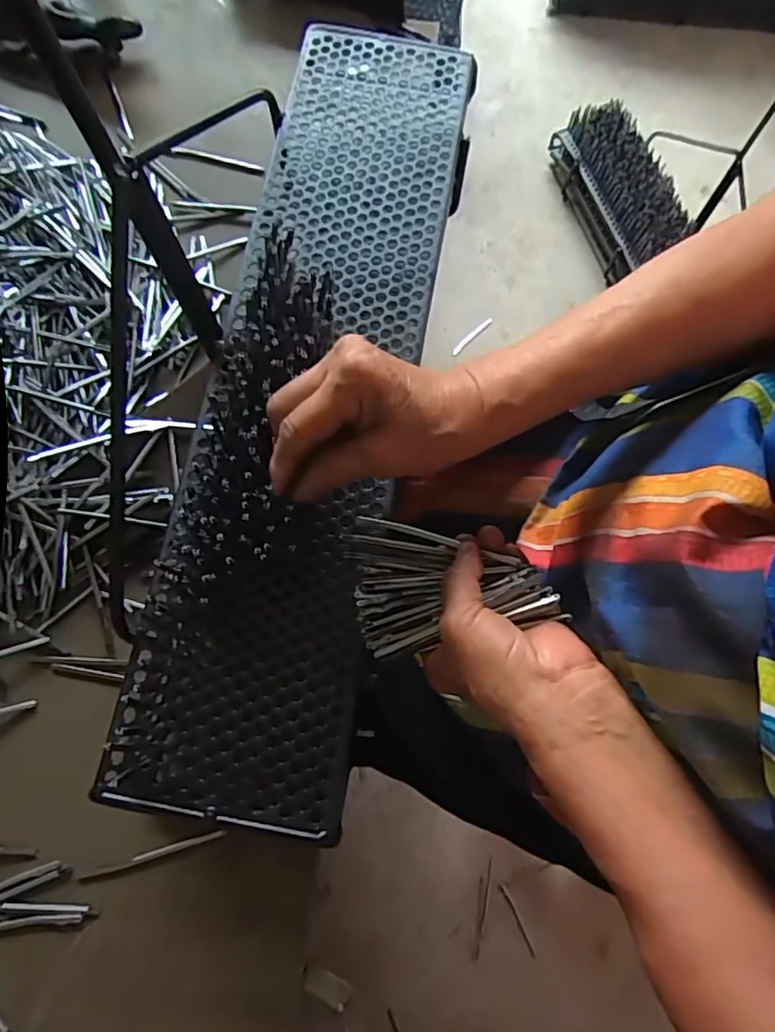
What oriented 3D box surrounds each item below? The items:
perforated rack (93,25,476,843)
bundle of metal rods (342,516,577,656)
[{"bbox_3d":[-0.049,-0.111,0.403,0.143,0.044,0.596,11,76,-1],"label":"perforated rack"},{"bbox_3d":[0.034,0.031,0.352,0.112,0.026,0.085,-13,75,-3],"label":"bundle of metal rods"}]

